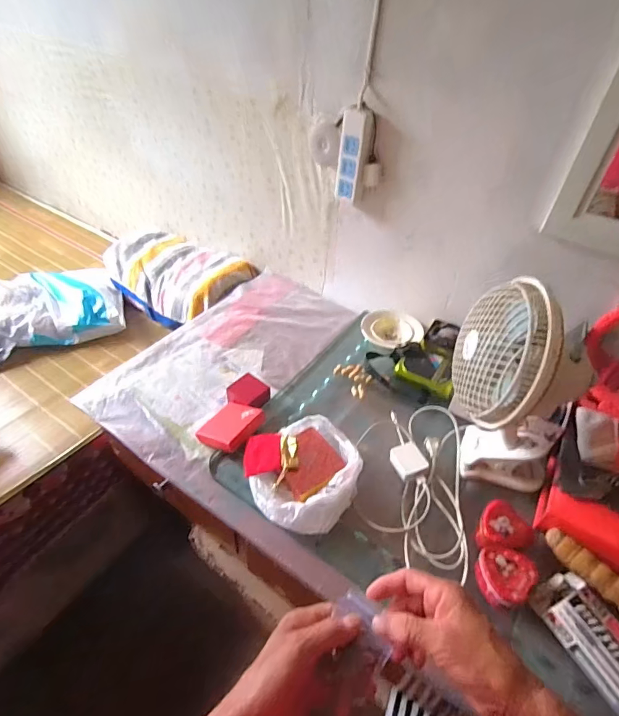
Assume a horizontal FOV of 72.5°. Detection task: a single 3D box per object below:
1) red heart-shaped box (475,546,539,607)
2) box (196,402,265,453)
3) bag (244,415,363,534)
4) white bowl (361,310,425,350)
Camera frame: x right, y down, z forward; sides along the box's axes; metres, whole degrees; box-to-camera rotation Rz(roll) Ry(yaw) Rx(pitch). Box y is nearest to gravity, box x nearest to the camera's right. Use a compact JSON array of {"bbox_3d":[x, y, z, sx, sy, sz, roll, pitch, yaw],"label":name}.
[{"bbox_3d":[0.265,0.295,0.576,0.076,0.037,0.074,-14,46,-20],"label":"red heart-shaped box"},{"bbox_3d":[-0.141,0.122,0.751,0.090,0.023,0.105,8,37,34],"label":"box"},{"bbox_3d":[-0.007,0.185,0.677,0.166,0.059,0.174,-17,47,-23],"label":"bag"},{"bbox_3d":[0.193,-0.062,0.968,0.129,0.058,0.129,3,43,-3],"label":"white bowl"}]

